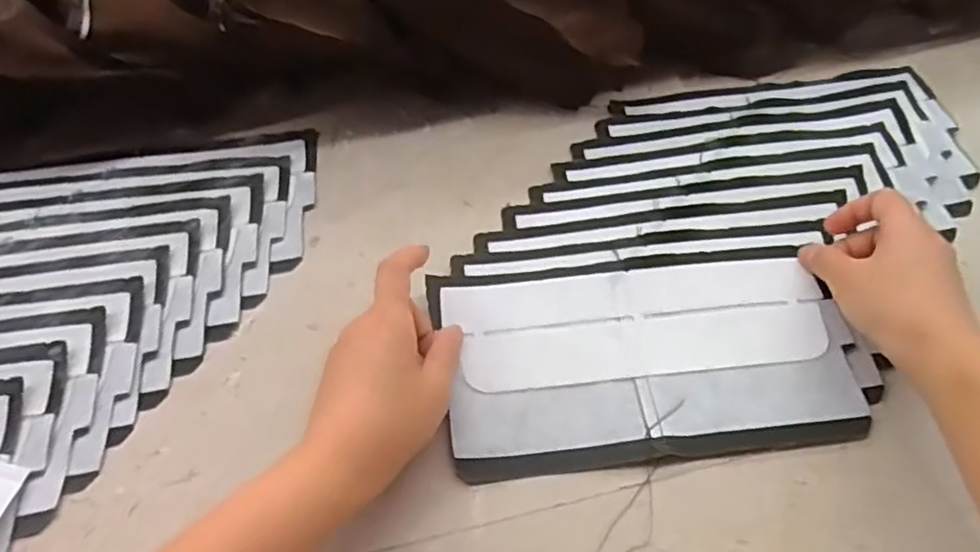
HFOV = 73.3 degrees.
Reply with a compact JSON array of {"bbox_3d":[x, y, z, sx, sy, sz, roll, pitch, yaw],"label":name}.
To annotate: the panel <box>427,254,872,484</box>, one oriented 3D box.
[{"bbox_3d":[0.090,0.044,0.382,0.230,0.009,0.120,-5,55,-4],"label":"panel"}]

